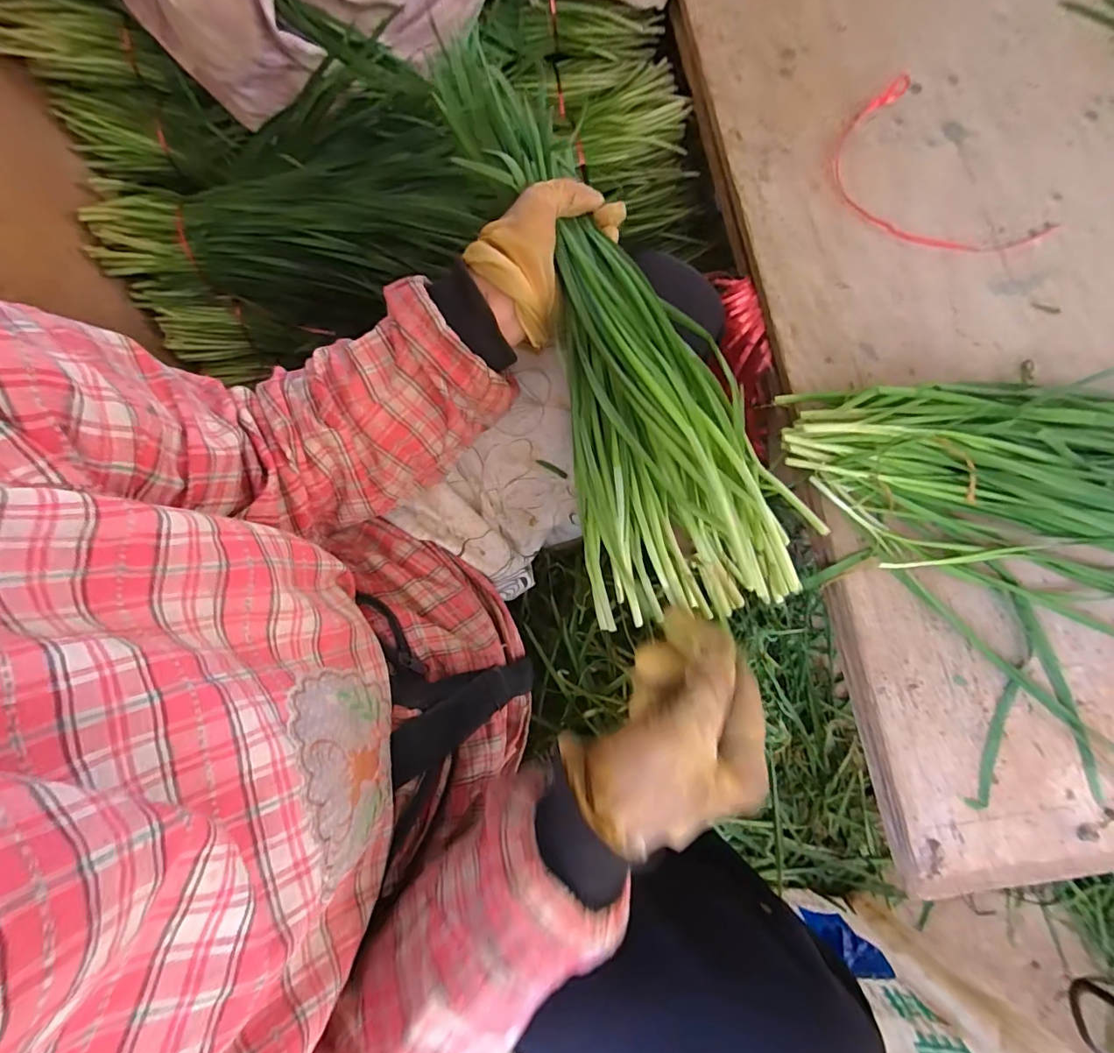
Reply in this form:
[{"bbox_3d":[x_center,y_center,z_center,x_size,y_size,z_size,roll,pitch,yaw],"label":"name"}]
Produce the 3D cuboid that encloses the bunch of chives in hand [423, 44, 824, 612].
[{"bbox_3d":[0.016,-0.145,0.322,0.096,0.080,0.422,-19,78,-3],"label":"bunch of chives in hand"}]

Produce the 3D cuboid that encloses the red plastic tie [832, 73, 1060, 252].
[{"bbox_3d":[0.315,-0.292,0.425,0.124,0.007,0.188,-35,80,-6],"label":"red plastic tie"}]

